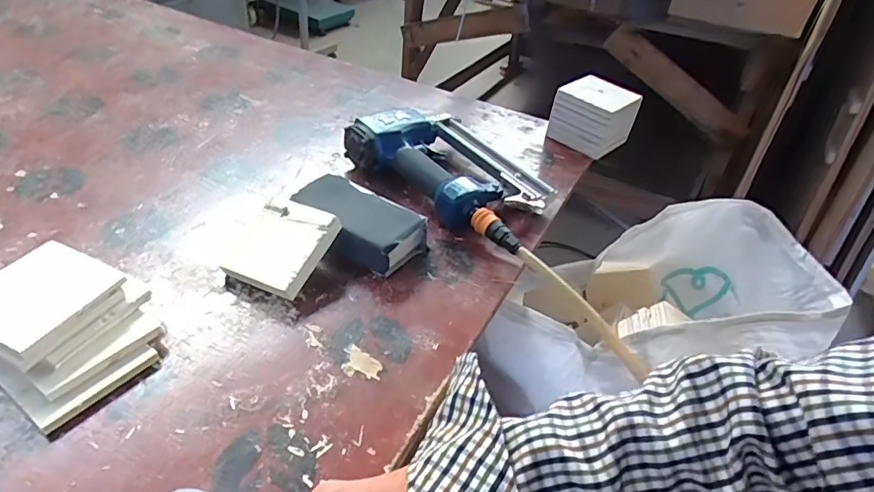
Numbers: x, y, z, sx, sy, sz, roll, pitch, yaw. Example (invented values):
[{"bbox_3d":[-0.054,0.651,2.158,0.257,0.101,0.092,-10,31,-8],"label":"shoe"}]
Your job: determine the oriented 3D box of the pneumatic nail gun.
[{"bbox_3d":[0.029,-0.098,0.660,0.256,0.061,0.156,32,47,26],"label":"pneumatic nail gun"}]

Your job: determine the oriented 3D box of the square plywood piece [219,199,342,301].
[{"bbox_3d":[-0.152,-0.001,0.523,0.091,0.015,0.090,16,64,23],"label":"square plywood piece"}]

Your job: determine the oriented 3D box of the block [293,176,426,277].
[{"bbox_3d":[-0.084,-0.025,0.574,0.137,0.040,0.075,27,45,21],"label":"block"}]

